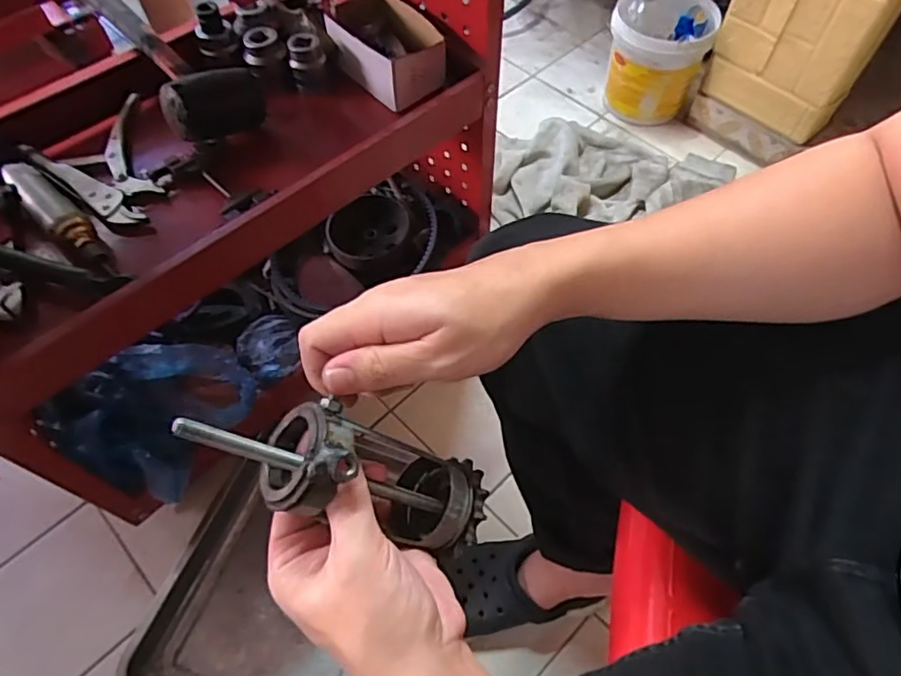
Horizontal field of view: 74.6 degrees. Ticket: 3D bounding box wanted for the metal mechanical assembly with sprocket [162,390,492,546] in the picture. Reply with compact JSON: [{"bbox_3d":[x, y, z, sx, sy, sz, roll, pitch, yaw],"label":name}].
[{"bbox_3d":[-0.048,0.060,0.280,0.049,0.151,0.056,-27,50,30],"label":"metal mechanical assembly with sprocket"}]

